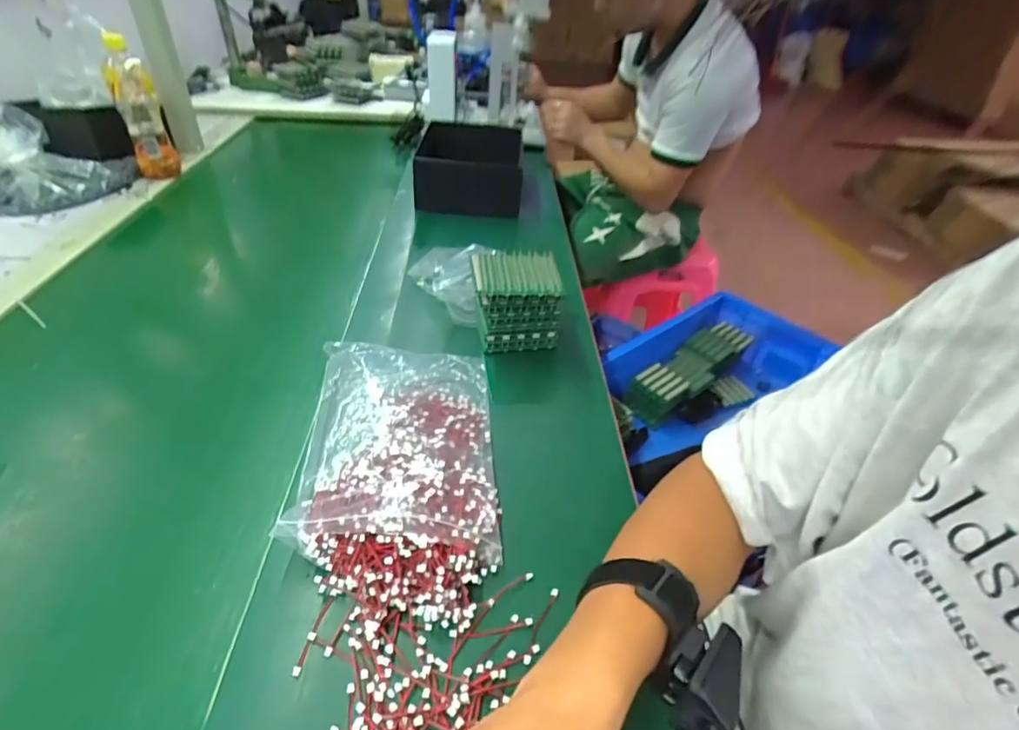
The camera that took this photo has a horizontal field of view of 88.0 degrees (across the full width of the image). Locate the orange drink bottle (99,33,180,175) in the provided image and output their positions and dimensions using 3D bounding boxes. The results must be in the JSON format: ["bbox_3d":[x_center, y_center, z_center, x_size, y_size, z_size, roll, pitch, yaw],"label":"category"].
[{"bbox_3d":[-0.629,-0.431,0.899,0.066,0.206,0.071,-19,45,-26],"label":"orange drink bottle"}]

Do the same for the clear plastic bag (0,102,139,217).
[{"bbox_3d":[-0.756,-0.330,0.839,0.251,0.122,0.149,-30,50,-35],"label":"clear plastic bag"}]

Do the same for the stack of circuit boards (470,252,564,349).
[{"bbox_3d":[0.008,-0.077,0.604,0.097,0.092,0.078,1,39,-4],"label":"stack of circuit boards"}]

